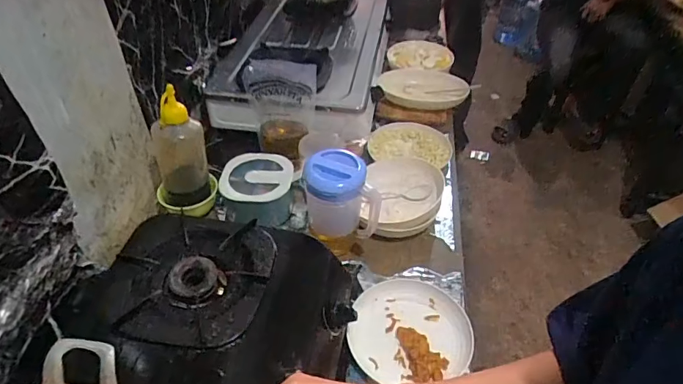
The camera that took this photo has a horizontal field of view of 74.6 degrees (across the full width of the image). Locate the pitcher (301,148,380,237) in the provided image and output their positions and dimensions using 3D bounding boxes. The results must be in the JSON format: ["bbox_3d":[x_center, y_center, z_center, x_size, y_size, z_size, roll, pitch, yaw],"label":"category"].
[{"bbox_3d":[0.001,0.015,0.772,0.124,0.148,0.104,-5,43,-6],"label":"pitcher"}]

